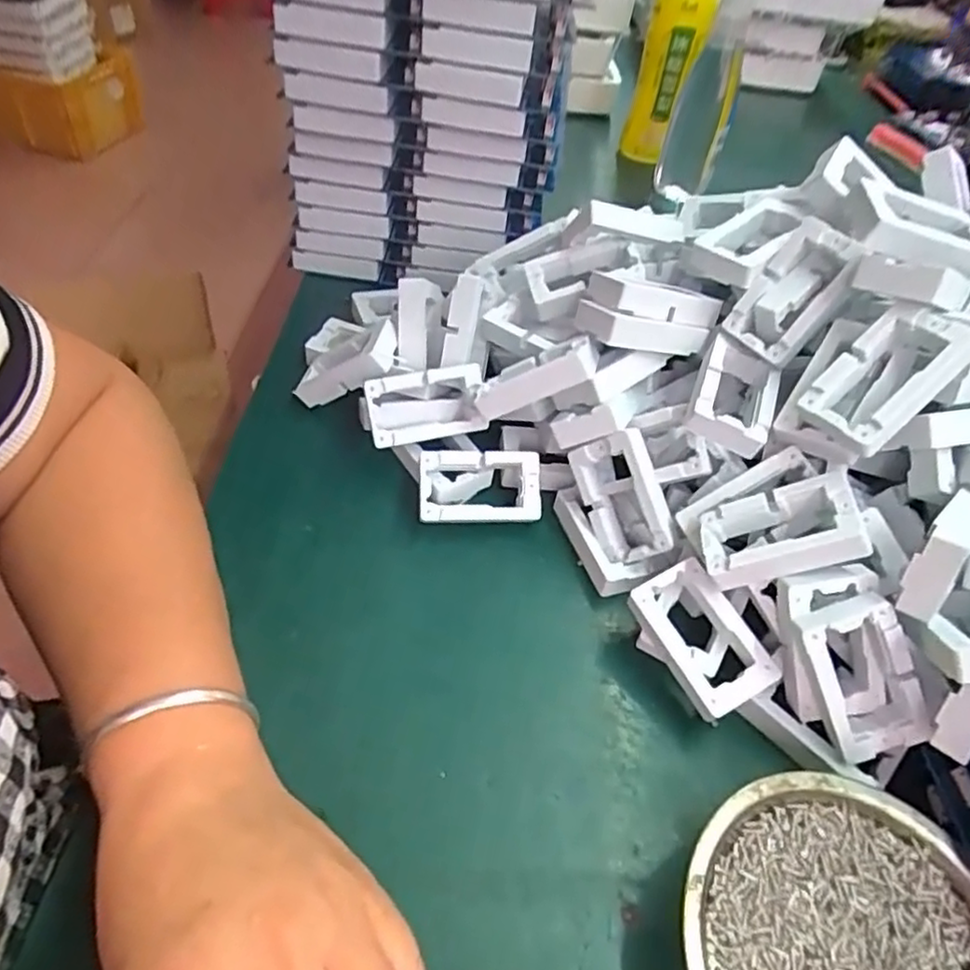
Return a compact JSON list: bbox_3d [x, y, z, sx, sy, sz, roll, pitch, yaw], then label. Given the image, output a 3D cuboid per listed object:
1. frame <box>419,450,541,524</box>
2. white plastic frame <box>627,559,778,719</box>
[{"bbox_3d":[-0.003,0.001,0.383,0.068,0.012,0.040,0,84,-8],"label":"frame"},{"bbox_3d":[0.104,0.073,0.322,0.041,0.015,0.068,-30,64,-1],"label":"white plastic frame"}]

